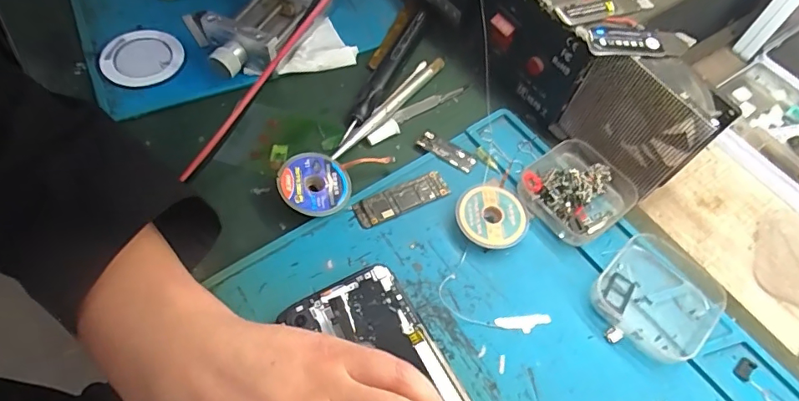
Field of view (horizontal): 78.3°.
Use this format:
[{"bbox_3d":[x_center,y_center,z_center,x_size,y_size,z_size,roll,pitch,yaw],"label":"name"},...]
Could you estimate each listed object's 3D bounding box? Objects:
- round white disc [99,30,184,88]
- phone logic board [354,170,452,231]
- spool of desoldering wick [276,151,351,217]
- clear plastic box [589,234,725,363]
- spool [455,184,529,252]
[{"bbox_3d":[-0.191,-0.108,0.366,0.053,0.010,0.052,-7,60,-8],"label":"round white disc"},{"bbox_3d":[0.002,-0.001,0.320,0.063,0.004,0.020,-23,64,-16],"label":"phone logic board"},{"bbox_3d":[-0.055,-0.010,0.316,0.045,0.011,0.045,9,58,-15],"label":"spool of desoldering wick"},{"bbox_3d":[0.155,0.056,0.292,0.065,0.016,0.064,-39,69,-23],"label":"clear plastic box"},{"bbox_3d":[0.059,0.011,0.313,0.044,0.012,0.042,2,59,-3],"label":"spool"}]

